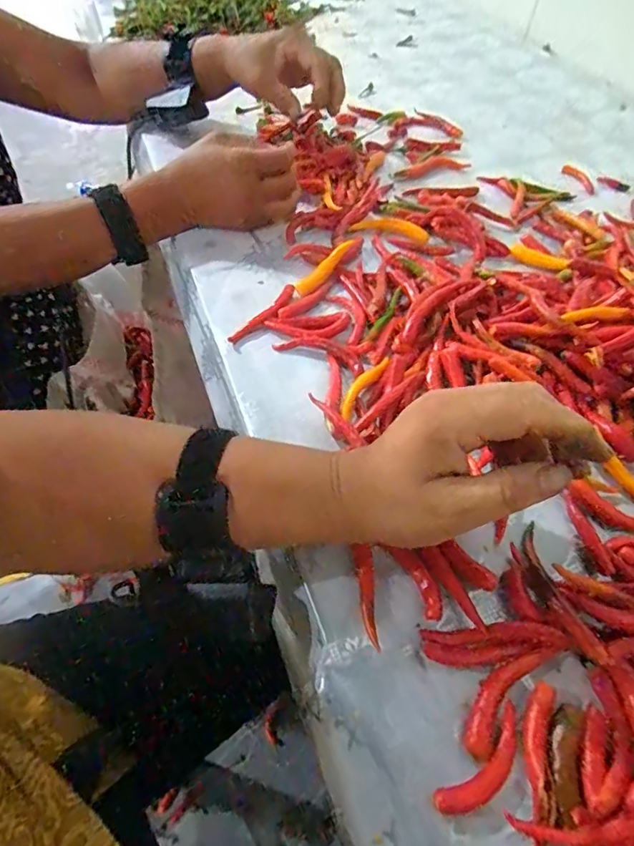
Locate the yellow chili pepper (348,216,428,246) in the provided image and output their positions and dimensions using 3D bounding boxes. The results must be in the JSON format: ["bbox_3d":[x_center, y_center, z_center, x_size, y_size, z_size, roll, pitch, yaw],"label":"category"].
[{"bbox_3d":[0.071,-0.189,0.474,0.073,0.012,0.023,12,54,6],"label":"yellow chili pepper"}]

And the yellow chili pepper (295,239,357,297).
[{"bbox_3d":[0.007,-0.134,0.421,0.015,0.007,0.074,33,70,21],"label":"yellow chili pepper"}]

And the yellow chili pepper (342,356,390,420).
[{"bbox_3d":[0.033,-0.027,0.344,0.012,0.007,0.067,27,57,16],"label":"yellow chili pepper"}]

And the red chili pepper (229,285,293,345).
[{"bbox_3d":[-0.041,-0.086,0.388,0.014,0.007,0.076,32,58,19],"label":"red chili pepper"}]

